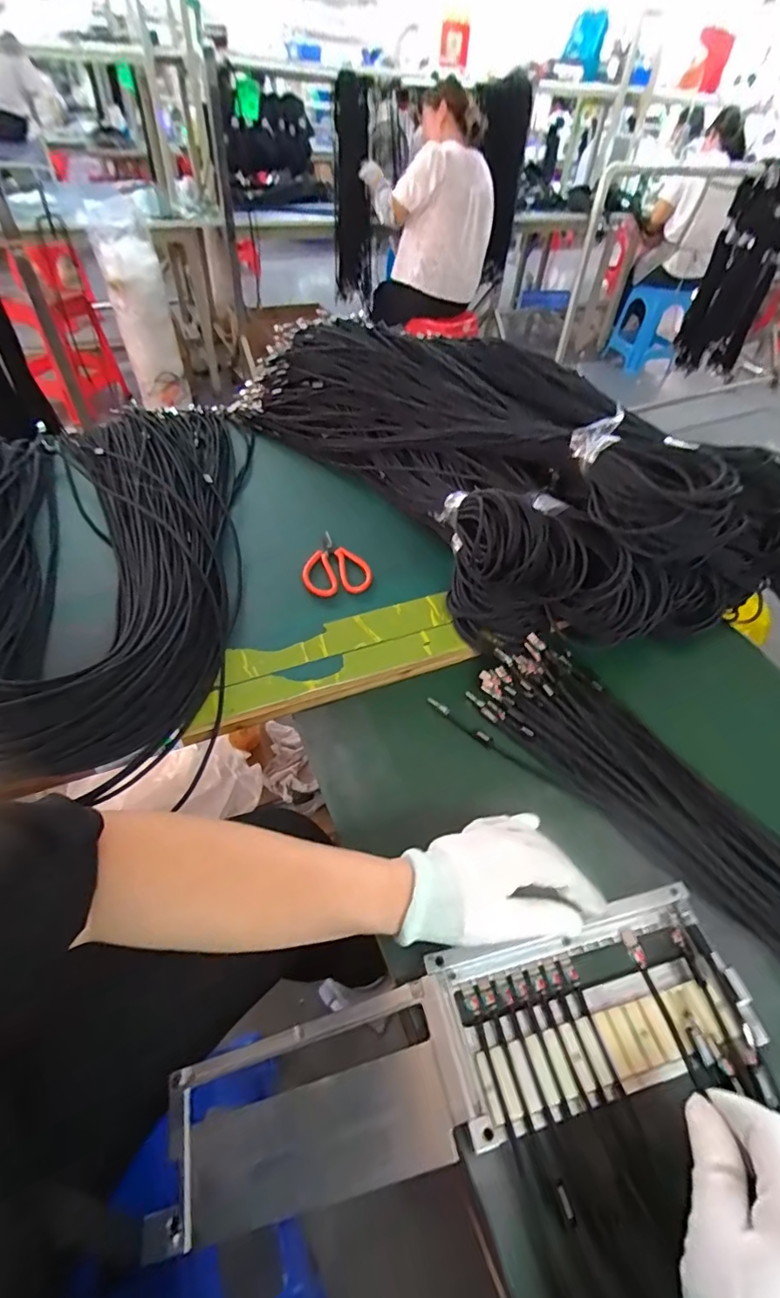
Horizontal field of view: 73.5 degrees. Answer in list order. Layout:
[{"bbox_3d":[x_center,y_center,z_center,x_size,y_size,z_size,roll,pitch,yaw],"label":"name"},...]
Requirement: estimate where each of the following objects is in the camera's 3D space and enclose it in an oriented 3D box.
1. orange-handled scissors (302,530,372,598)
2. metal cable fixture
[{"bbox_3d":[-0.067,-0.104,0.612,0.076,0.010,0.115,-9,49,-12],"label":"orange-handled scissors"},{"bbox_3d":[0.040,0.261,0.333,0.385,0.045,0.095,-18,52,-6],"label":"metal cable fixture"}]

